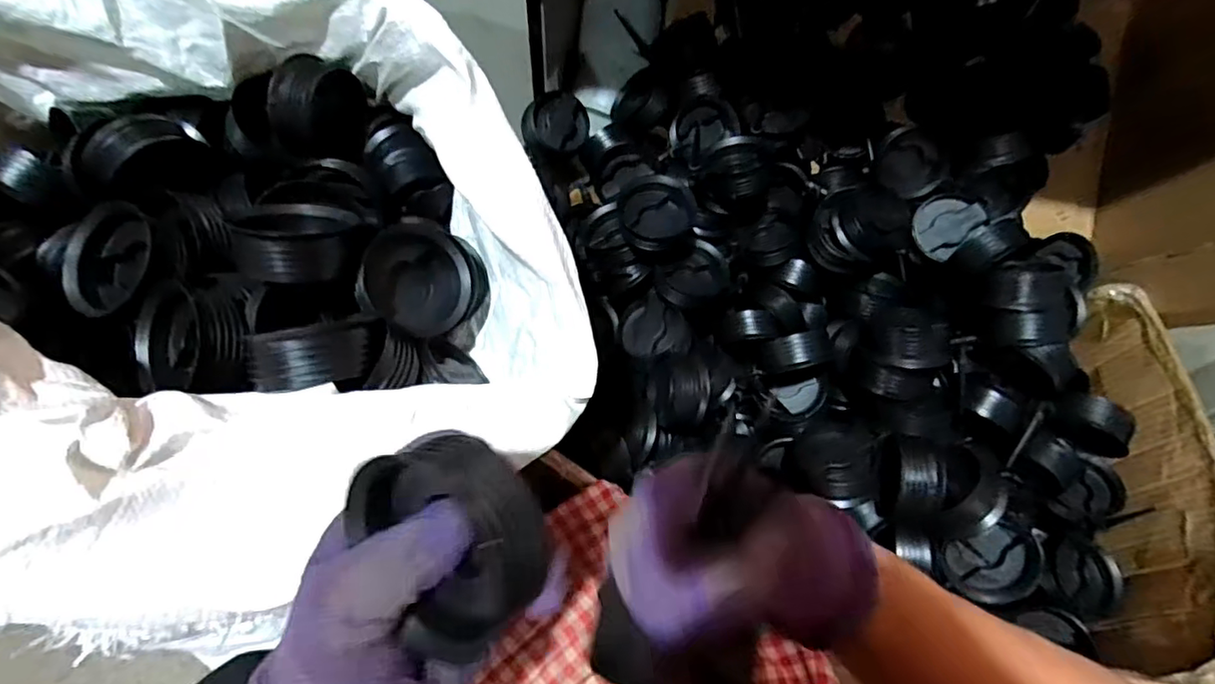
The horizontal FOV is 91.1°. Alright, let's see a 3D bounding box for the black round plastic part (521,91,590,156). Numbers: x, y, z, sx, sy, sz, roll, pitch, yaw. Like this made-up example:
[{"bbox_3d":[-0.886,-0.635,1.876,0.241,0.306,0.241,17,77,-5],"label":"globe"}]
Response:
[{"bbox_3d":[-0.060,-0.245,0.677,0.070,0.032,0.066,-37,109,-22],"label":"black round plastic part"}]

